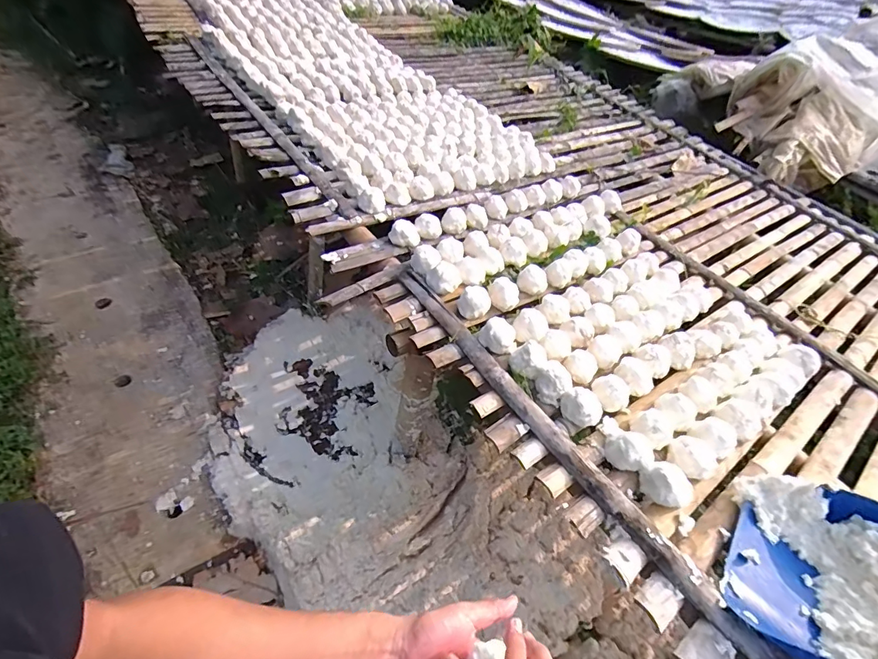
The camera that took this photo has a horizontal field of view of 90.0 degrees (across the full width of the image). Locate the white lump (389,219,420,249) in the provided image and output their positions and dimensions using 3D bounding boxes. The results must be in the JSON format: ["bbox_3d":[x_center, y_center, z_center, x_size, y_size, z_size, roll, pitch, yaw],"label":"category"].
[{"bbox_3d":[-0.088,-0.248,1.132,0.081,0.046,0.058,4,48,-8],"label":"white lump"}]

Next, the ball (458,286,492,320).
[{"bbox_3d":[0.080,-0.062,0.977,0.069,0.049,0.067,5,48,-5],"label":"ball"}]

